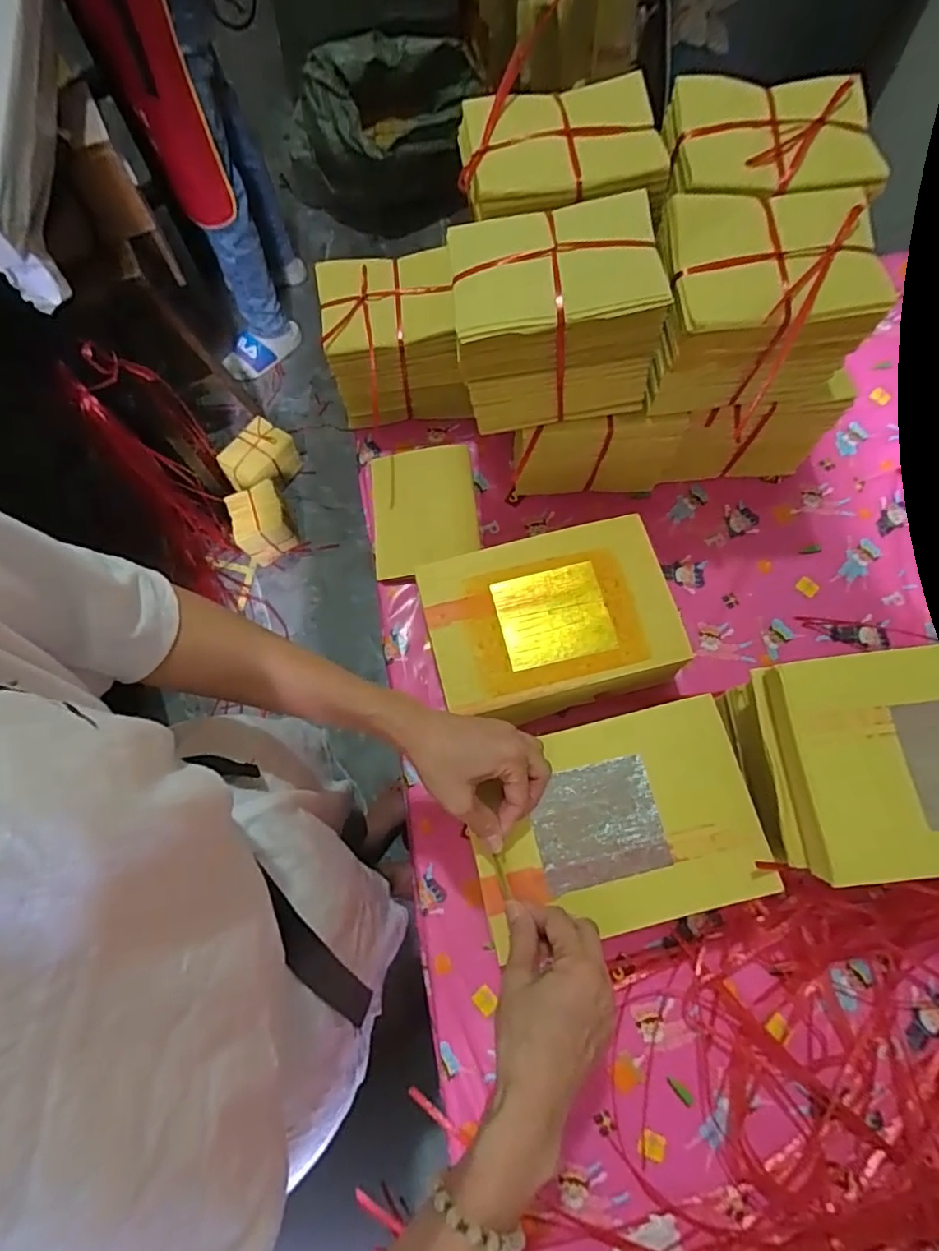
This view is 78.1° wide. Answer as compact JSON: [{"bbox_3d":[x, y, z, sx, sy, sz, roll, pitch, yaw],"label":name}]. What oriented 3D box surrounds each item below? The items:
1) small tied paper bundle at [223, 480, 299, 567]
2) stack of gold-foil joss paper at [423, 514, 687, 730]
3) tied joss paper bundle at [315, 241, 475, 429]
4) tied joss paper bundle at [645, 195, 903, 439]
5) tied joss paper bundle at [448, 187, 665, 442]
[{"bbox_3d":[-0.516,-0.253,1.456,0.140,0.163,0.129,-25,73,-7],"label":"small tied paper bundle"},{"bbox_3d":[0.079,0.005,0.586,0.229,0.088,0.169,-14,72,-3],"label":"stack of gold-foil joss paper"},{"bbox_3d":[-0.075,-0.318,0.663,0.161,0.135,0.118,-4,72,0],"label":"tied joss paper bundle"},{"bbox_3d":[0.237,-0.272,0.509,0.166,0.137,0.115,-8,72,-1],"label":"tied joss paper bundle"},{"bbox_3d":[0.069,-0.267,0.505,0.164,0.135,0.113,-5,72,0],"label":"tied joss paper bundle"}]

